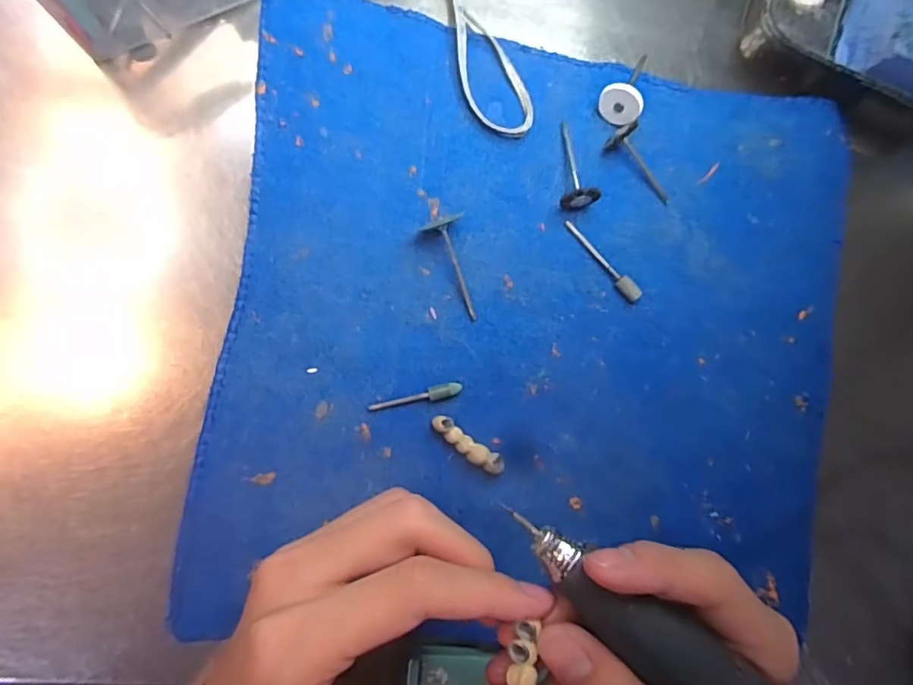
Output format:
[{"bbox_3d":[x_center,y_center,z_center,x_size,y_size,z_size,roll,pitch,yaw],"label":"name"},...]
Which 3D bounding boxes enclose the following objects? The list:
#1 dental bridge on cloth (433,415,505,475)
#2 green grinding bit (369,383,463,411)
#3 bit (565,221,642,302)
[{"bbox_3d":[0.005,0.046,0.247,0.039,0.008,0.010,37,82,-6],"label":"dental bridge on cloth"},{"bbox_3d":[-0.018,0.024,0.245,0.040,0.005,0.006,-10,89,-10],"label":"green grinding bit"},{"bbox_3d":[0.069,-0.039,0.262,0.049,0.005,0.008,45,81,-5],"label":"bit"}]

